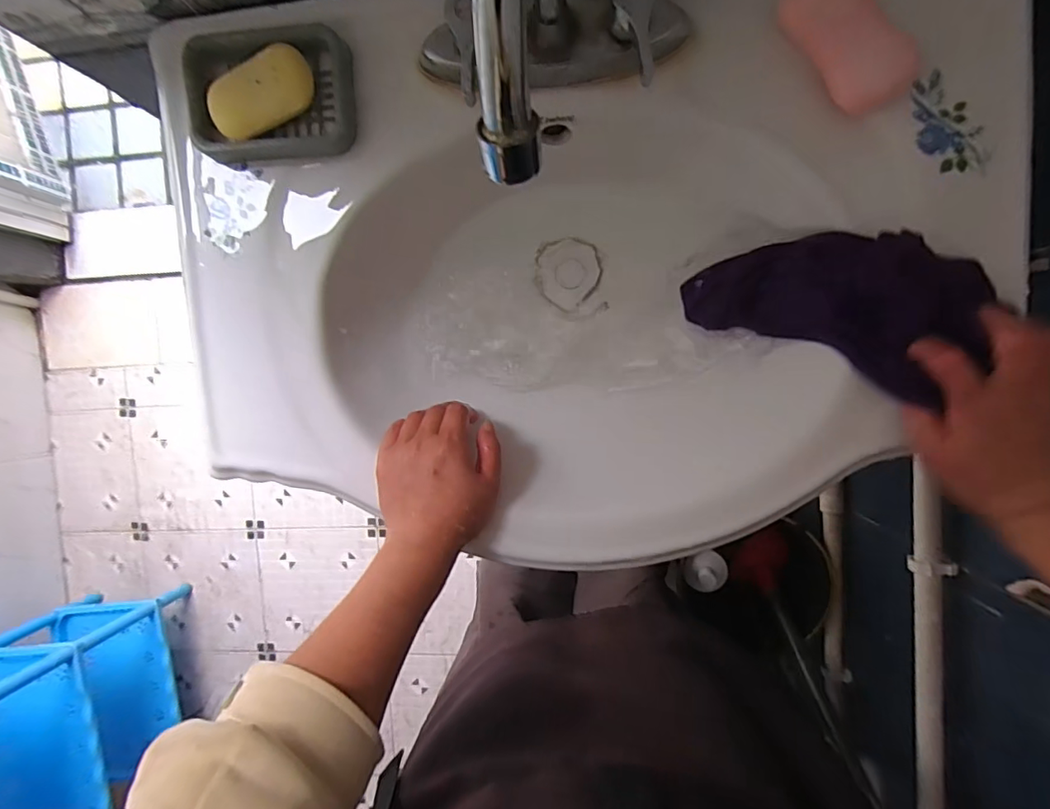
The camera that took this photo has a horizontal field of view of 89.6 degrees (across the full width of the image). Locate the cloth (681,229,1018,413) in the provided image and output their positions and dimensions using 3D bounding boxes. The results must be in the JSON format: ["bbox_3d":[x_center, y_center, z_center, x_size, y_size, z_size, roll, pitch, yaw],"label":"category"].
[{"bbox_3d":[0.205,-0.074,0.367,0.182,0.042,0.089,26,97,36],"label":"cloth"}]

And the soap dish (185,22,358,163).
[{"bbox_3d":[-0.179,-0.219,0.374,0.112,0.025,0.079,0,93,6],"label":"soap dish"}]

